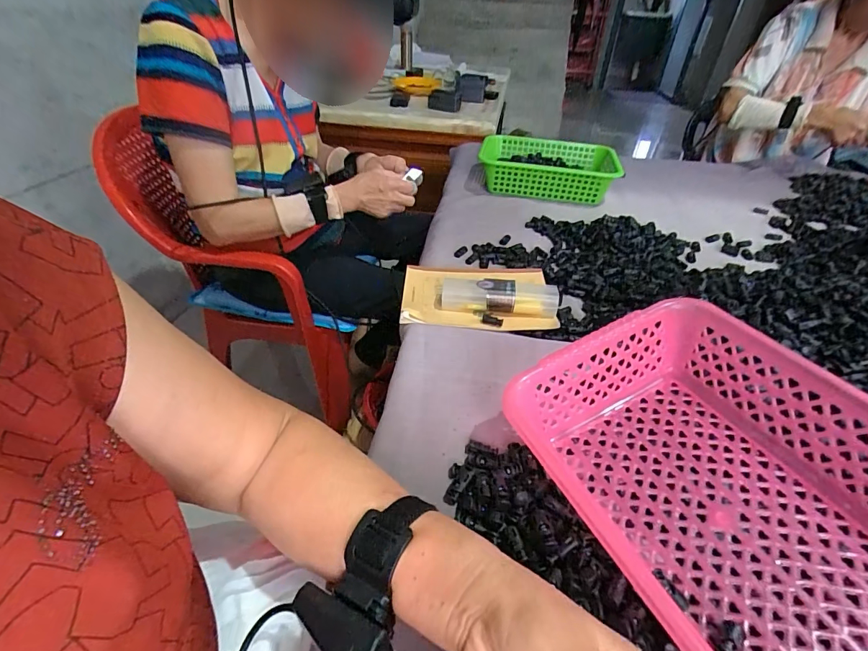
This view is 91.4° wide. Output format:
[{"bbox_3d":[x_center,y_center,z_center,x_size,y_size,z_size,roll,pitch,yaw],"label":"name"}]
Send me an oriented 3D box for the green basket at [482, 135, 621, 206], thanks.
[{"bbox_3d":[0.257,-0.355,0.969,0.299,0.080,0.203,6,38,6],"label":"green basket"}]

